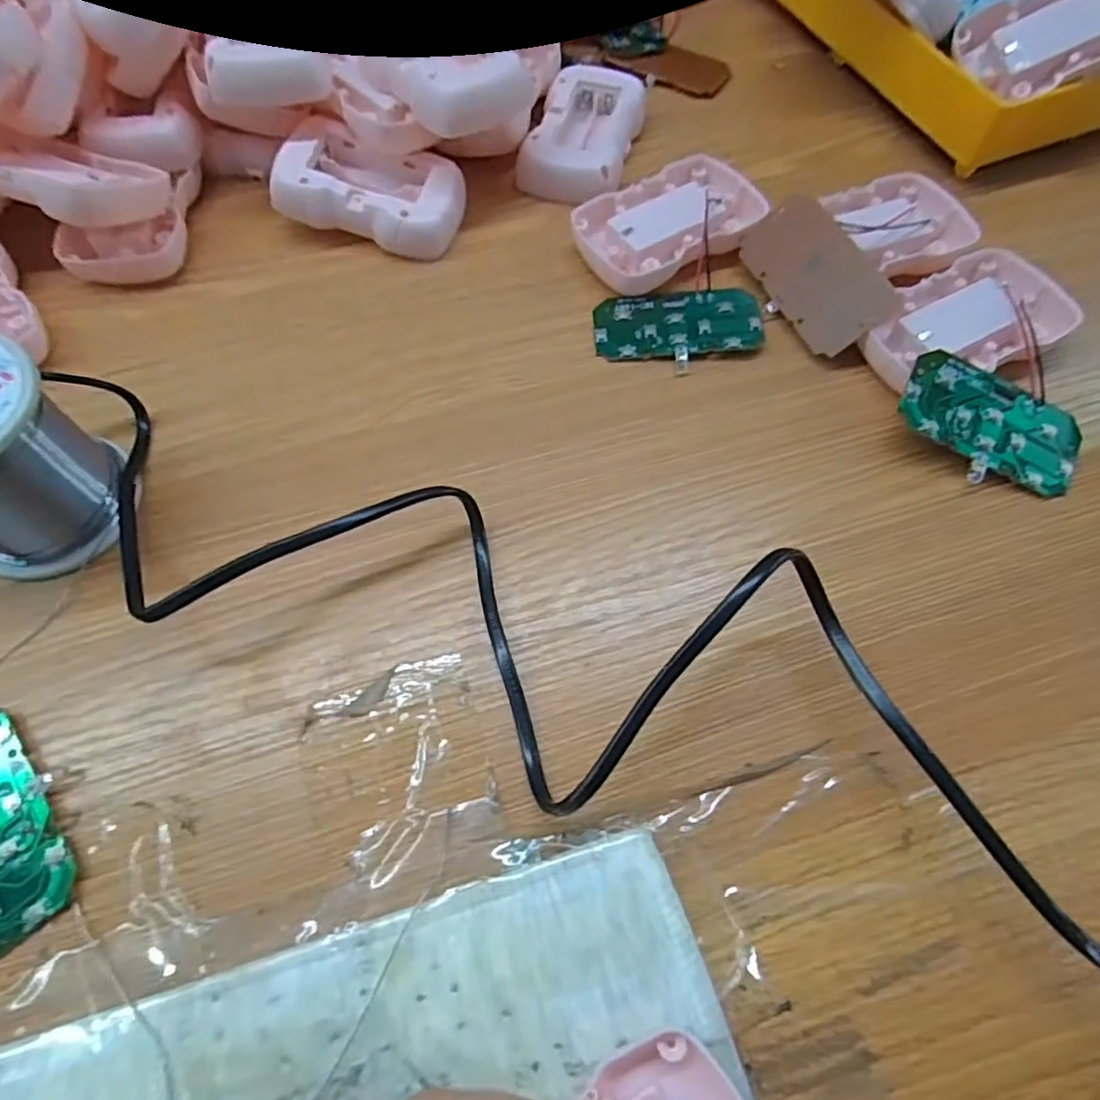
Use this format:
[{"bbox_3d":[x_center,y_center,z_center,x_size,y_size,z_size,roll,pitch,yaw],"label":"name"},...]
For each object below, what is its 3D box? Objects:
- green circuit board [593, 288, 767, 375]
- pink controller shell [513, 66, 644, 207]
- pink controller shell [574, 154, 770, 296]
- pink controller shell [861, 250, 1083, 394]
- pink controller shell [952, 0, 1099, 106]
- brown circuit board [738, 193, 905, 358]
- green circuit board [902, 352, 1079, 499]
[{"bbox_3d":[0.057,-0.100,0.295,0.073,0.006,0.042,-3,64,-2],"label":"green circuit board"},{"bbox_3d":[0.020,-0.221,0.345,0.050,0.023,0.087,17,65,8],"label":"pink controller shell"},{"bbox_3d":[0.057,-0.156,0.317,0.087,0.016,0.056,-30,68,-14],"label":"pink controller shell"},{"bbox_3d":[0.178,-0.097,0.287,0.090,0.020,0.053,-25,66,-12],"label":"pink controller shell"},{"bbox_3d":[0.246,-0.248,0.315,0.081,0.016,0.055,-21,79,17],"label":"pink controller shell"},{"bbox_3d":[0.116,-0.122,0.290,0.038,0.004,0.072,-38,70,28],"label":"brown circuit board"},{"bbox_3d":[0.175,-0.049,0.261,0.073,0.004,0.043,26,77,0],"label":"green circuit board"}]

